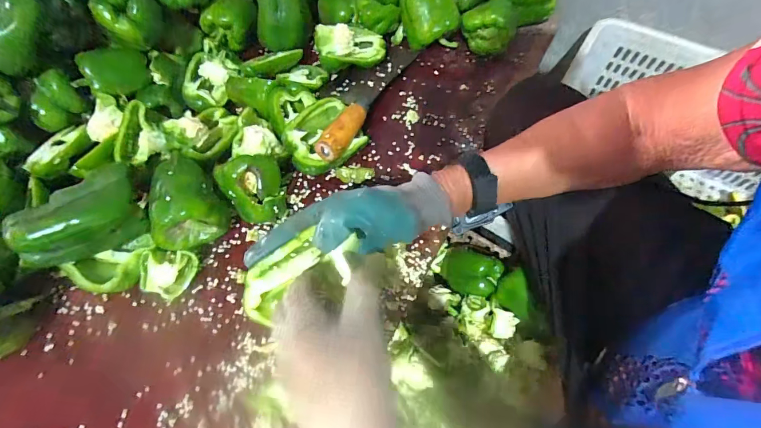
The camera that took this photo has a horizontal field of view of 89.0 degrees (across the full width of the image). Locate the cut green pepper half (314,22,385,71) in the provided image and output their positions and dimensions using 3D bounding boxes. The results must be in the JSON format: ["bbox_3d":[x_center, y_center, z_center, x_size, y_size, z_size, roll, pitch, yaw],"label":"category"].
[{"bbox_3d":[-0.042,-0.243,0.551,0.098,0.041,0.058,-12,61,-7],"label":"cut green pepper half"}]

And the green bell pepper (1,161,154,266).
[{"bbox_3d":[-0.310,0.004,0.403,0.111,0.063,0.074,-25,64,-14],"label":"green bell pepper"}]

